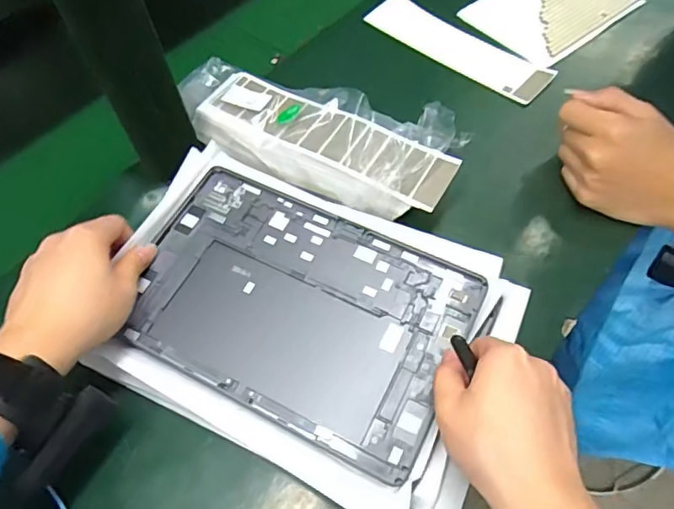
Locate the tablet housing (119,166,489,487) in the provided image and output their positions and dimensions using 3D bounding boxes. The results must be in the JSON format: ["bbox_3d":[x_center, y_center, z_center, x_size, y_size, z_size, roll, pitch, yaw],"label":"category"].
[{"bbox_3d":[-0.032,0.037,0.410,0.246,0.006,0.165,24,64,14],"label":"tablet housing"}]

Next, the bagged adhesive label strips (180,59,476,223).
[{"bbox_3d":[-0.016,-0.104,0.484,0.253,0.059,0.105,18,60,16],"label":"bagged adhesive label strips"}]

